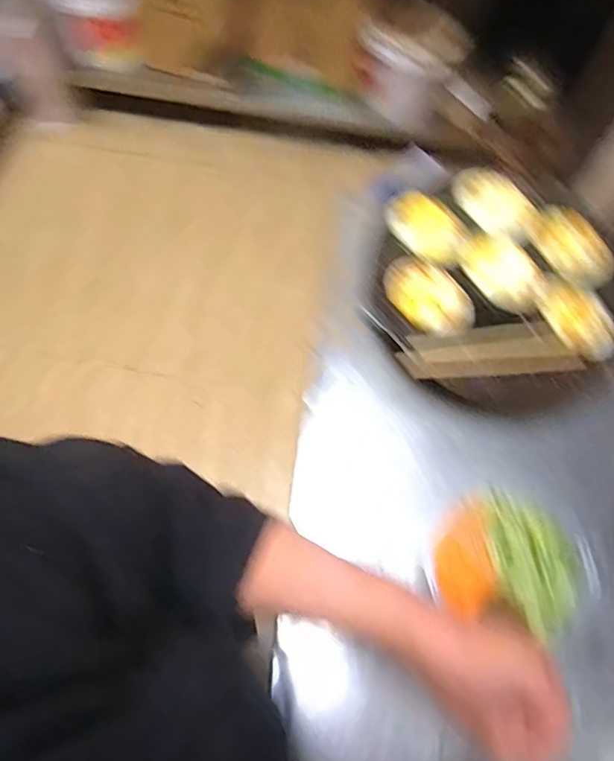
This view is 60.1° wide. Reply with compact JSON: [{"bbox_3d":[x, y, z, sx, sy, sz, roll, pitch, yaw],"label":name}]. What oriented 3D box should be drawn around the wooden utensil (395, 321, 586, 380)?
[{"bbox_3d":[0.199,-0.032,0.582,0.196,0.015,0.057,-4,66,-5],"label":"wooden utensil"}]

